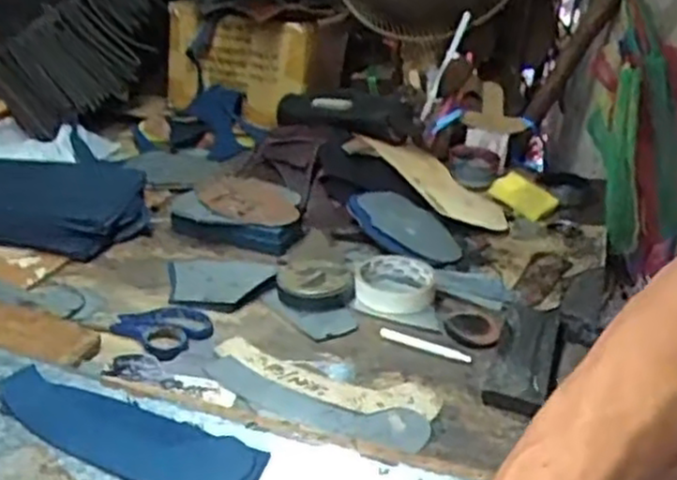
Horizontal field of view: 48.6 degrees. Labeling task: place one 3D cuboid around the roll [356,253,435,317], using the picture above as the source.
[{"bbox_3d":[0.060,0.048,0.788,0.077,0.028,0.089,5,26,5],"label":"roll"}]

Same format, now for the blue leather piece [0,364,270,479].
[{"bbox_3d":[-0.163,0.142,0.553,0.229,0.007,0.066,14,33,23],"label":"blue leather piece"}]

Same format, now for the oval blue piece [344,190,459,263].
[{"bbox_3d":[0.084,-0.018,0.931,0.073,0.016,0.151,-35,56,-30],"label":"oval blue piece"}]

